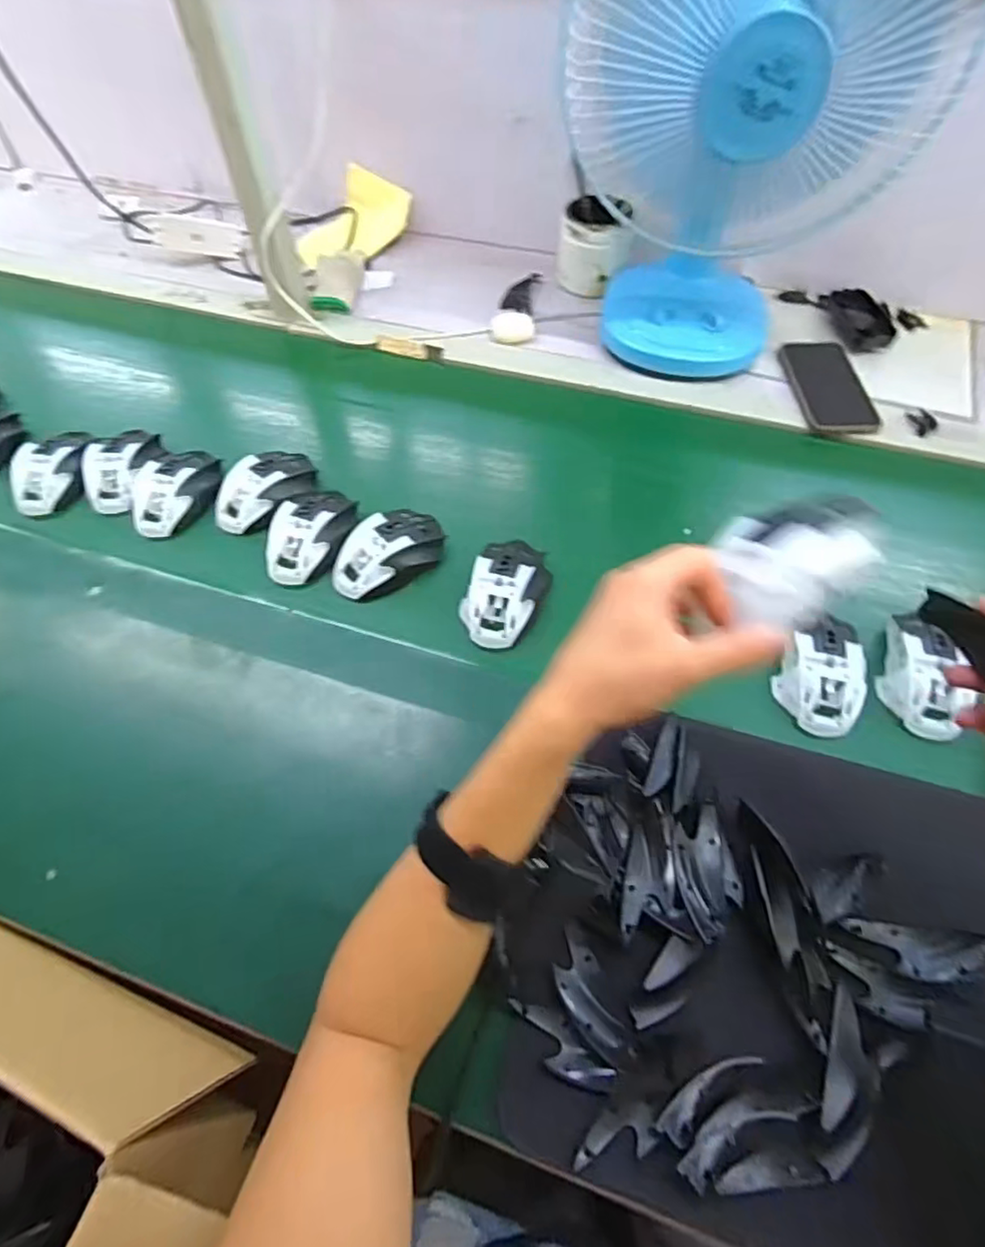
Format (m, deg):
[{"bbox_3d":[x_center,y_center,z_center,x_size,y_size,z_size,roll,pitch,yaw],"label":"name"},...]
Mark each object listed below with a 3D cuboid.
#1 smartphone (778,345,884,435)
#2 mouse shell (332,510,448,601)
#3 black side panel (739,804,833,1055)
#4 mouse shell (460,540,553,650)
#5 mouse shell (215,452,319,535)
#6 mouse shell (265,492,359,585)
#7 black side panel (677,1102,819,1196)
[{"bbox_3d":[0.388,-0.275,0.723,0.079,0.010,0.155,0,57,1],"label":"smartphone"},{"bbox_3d":[-0.101,-0.071,0.598,0.115,0.035,0.069,-39,65,-21],"label":"mouse shell"},{"bbox_3d":[0.196,0.193,0.414,0.038,0.025,0.140,-9,58,-5],"label":"black side panel"},{"bbox_3d":[0.014,-0.032,0.564,0.066,0.031,0.107,15,59,10],"label":"mouse shell"},{"bbox_3d":[-0.236,-0.141,0.650,0.069,0.040,0.111,27,62,17],"label":"mouse shell"},{"bbox_3d":[-0.178,-0.087,0.612,0.074,0.032,0.101,5,58,4],"label":"mouse shell"},{"bbox_3d":[0.146,0.293,0.361,0.087,0.010,0.023,-22,60,-13],"label":"black side panel"}]

